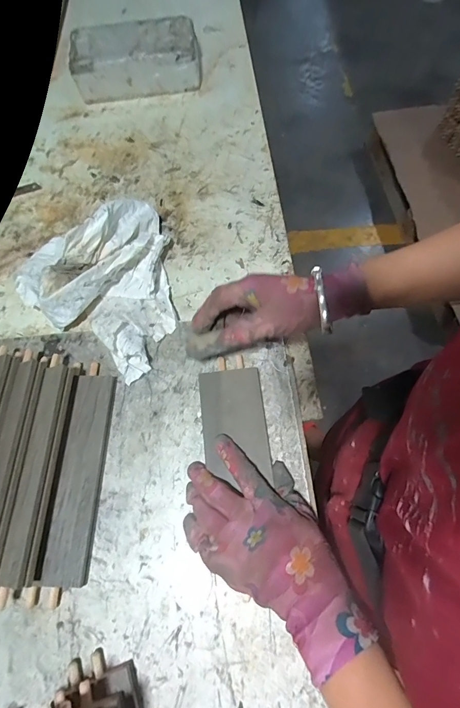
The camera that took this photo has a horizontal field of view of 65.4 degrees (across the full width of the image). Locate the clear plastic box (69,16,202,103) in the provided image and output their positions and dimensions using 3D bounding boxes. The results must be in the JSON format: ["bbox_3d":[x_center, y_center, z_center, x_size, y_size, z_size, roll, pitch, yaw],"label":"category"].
[{"bbox_3d":[-0.163,-0.512,0.627,0.210,0.074,0.087,-7,67,-3],"label":"clear plastic box"}]

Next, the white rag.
[{"bbox_3d":[-0.137,-0.109,0.451,0.215,0.071,0.210,34,70,13],"label":"white rag"}]

